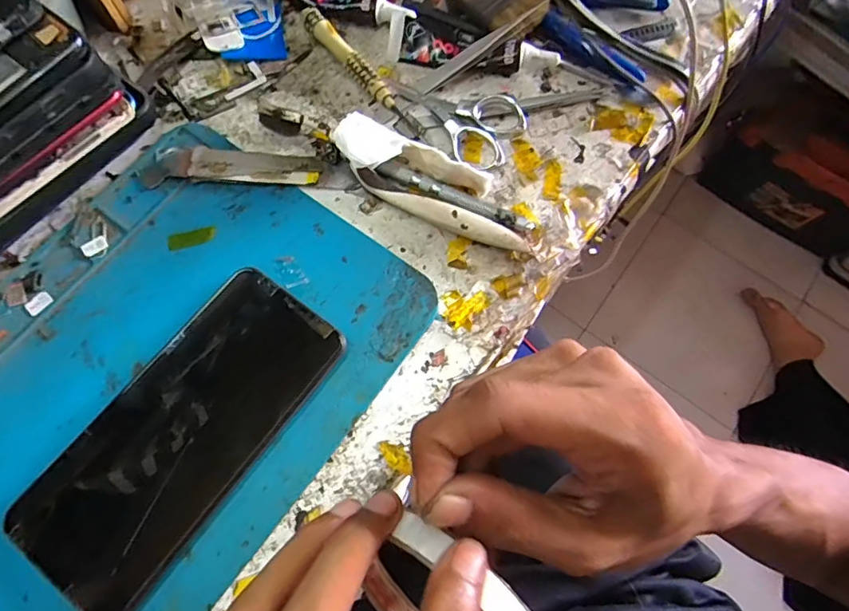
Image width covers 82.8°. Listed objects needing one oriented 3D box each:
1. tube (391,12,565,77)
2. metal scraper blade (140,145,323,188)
[{"bbox_3d":[0.031,-0.170,0.315,0.107,0.015,0.032,2,72,-2],"label":"tube"},{"bbox_3d":[-0.113,-0.083,0.284,0.101,0.007,0.023,-2,72,-3],"label":"metal scraper blade"}]

